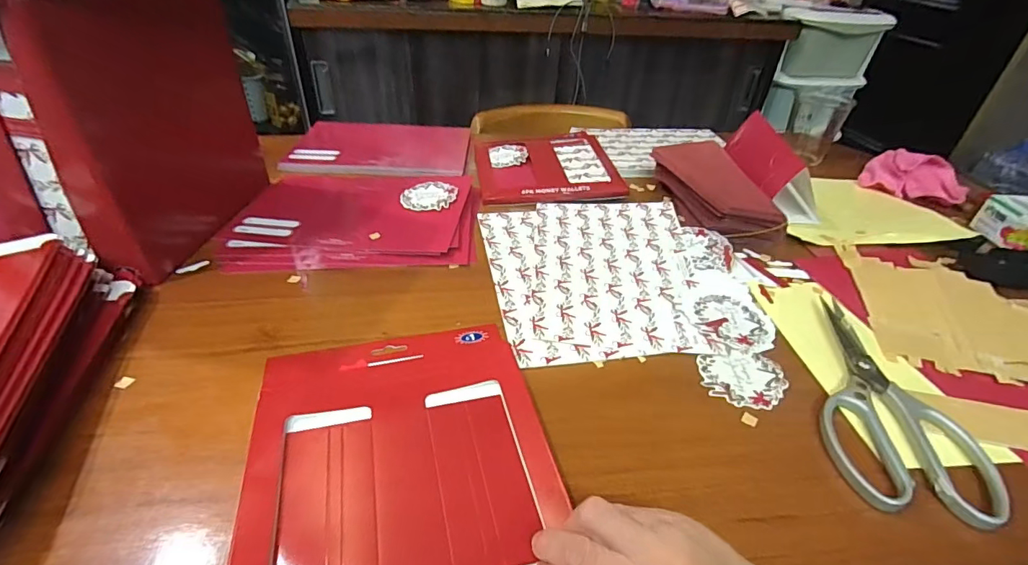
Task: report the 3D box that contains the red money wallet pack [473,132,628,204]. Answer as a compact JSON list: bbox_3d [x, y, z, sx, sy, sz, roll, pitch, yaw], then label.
[{"bbox_3d":[0.046,-0.172,0.698,0.193,0.025,0.186,-2,38,-8],"label":"red money wallet pack"}]

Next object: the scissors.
[{"bbox_3d":[0.301,0.090,0.396,0.106,0.015,0.213,9,38,7],"label":"scissors"}]

